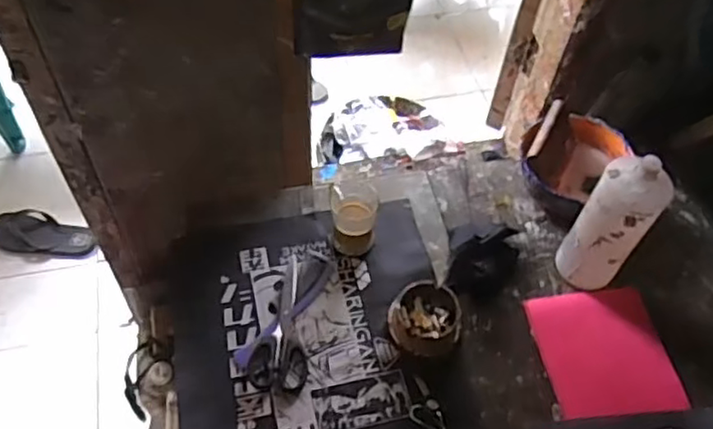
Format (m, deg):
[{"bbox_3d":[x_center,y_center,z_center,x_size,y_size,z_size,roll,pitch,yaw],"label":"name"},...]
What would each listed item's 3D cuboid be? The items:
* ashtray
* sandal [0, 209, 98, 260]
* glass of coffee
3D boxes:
[{"bbox_3d":[0.093,0.141,0.871,0.092,0.046,0.094,1,52,-1],"label":"ashtray"},{"bbox_3d":[-0.835,0.052,1.721,0.288,0.044,0.120,7,52,3],"label":"sandal"},{"bbox_3d":[-0.004,0.007,0.939,0.068,0.077,0.083,-4,53,-5],"label":"glass of coffee"}]

